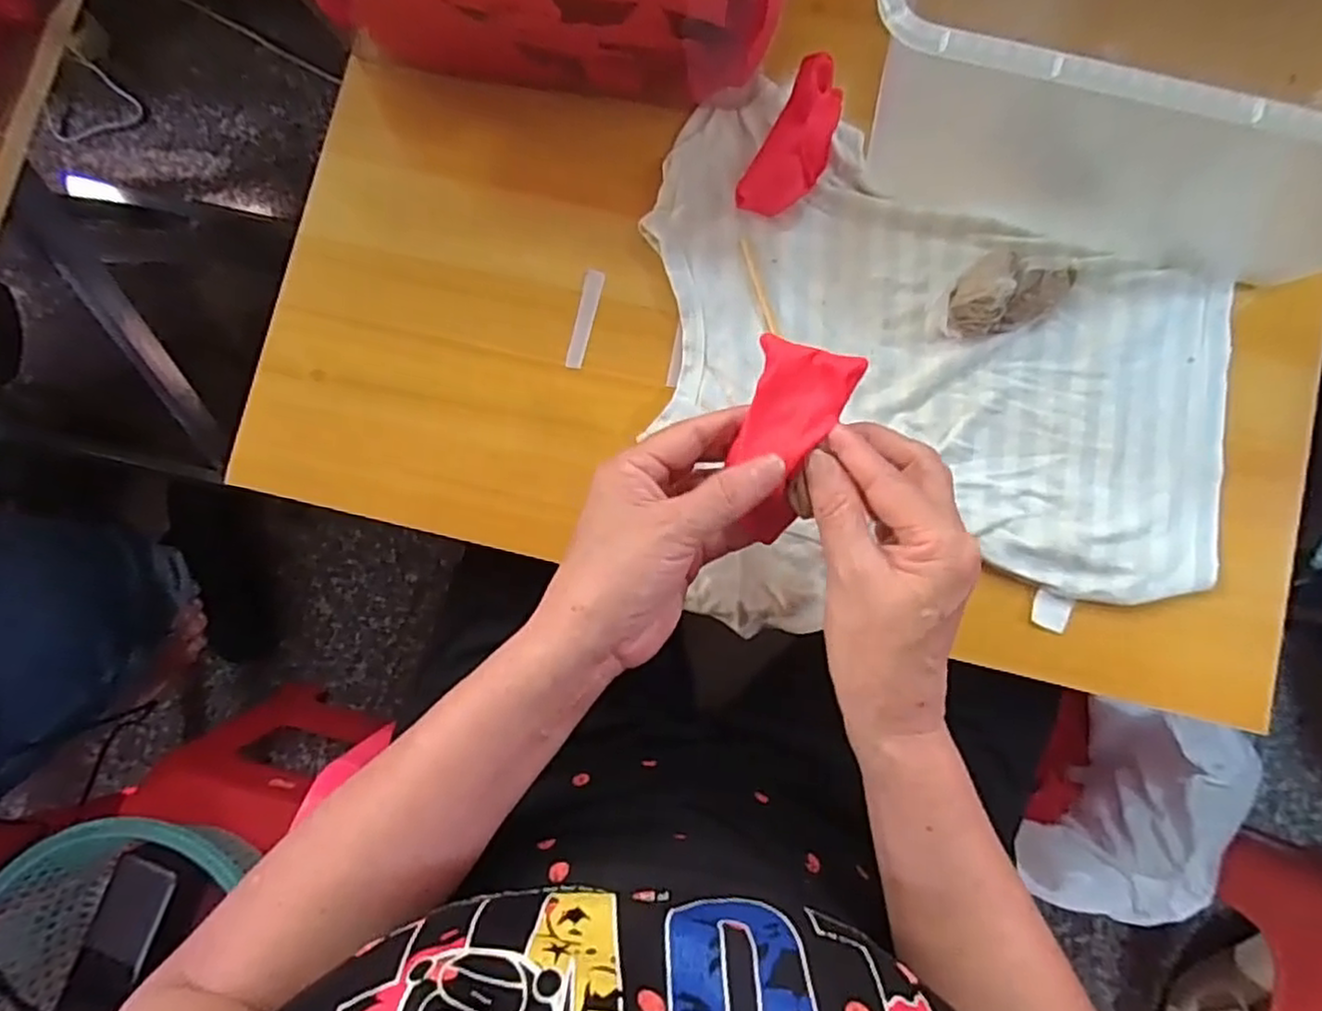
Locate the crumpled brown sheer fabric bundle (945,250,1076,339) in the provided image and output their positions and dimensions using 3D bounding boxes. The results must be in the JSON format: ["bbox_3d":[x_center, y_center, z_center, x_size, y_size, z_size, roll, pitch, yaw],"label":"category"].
[{"bbox_3d":[0.194,-0.120,0.386,0.074,0.035,0.038,-12,84,0],"label":"crumpled brown sheer fabric bundle"}]

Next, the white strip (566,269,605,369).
[{"bbox_3d":[-0.045,-0.110,0.415,0.011,0.004,0.059,12,85,2],"label":"white strip"}]

